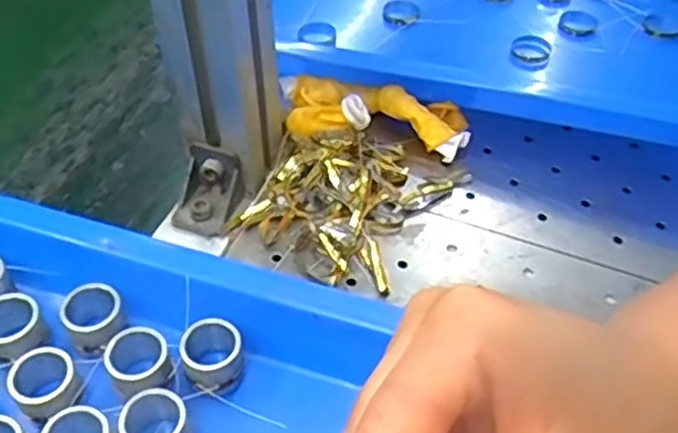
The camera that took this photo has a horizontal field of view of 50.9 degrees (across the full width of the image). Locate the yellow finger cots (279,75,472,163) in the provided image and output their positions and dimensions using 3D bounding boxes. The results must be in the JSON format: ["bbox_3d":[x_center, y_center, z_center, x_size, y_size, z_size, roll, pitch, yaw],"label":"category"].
[{"bbox_3d":[0.018,-0.059,0.414,0.112,0.019,0.047,9,47,11],"label":"yellow finger cots"}]

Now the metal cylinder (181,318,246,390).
[{"bbox_3d":[-0.053,0.056,0.300,0.024,0.020,0.030,-14,47,-11],"label":"metal cylinder"}]

